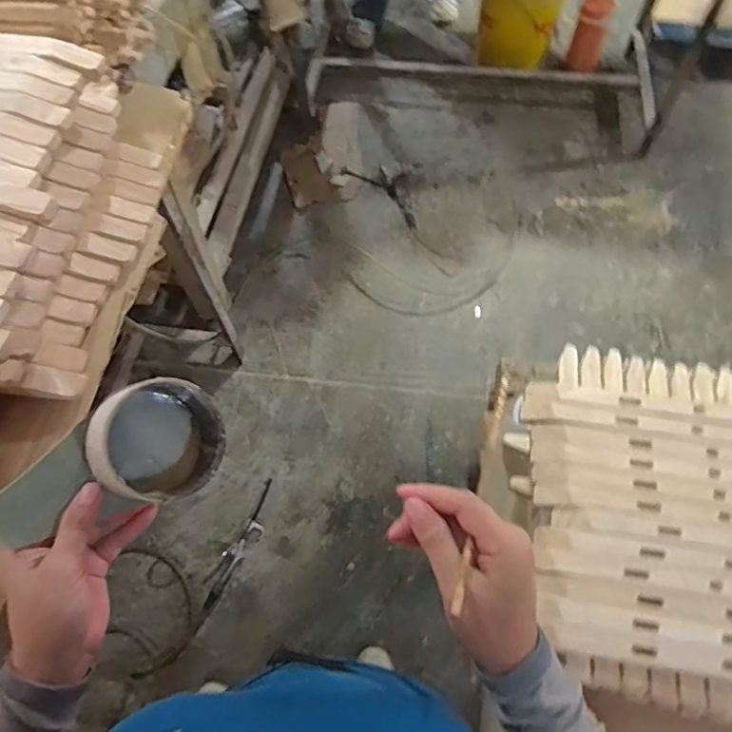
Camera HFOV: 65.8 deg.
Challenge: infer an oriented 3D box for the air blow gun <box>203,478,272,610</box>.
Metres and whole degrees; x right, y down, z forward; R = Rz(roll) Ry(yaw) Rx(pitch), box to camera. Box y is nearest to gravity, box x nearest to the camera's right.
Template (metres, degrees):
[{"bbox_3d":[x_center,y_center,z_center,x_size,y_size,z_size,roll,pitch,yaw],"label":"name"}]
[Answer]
[{"bbox_3d":[-0.300,0.434,1.384,0.061,0.031,0.318,25,67,14],"label":"air blow gun"}]

